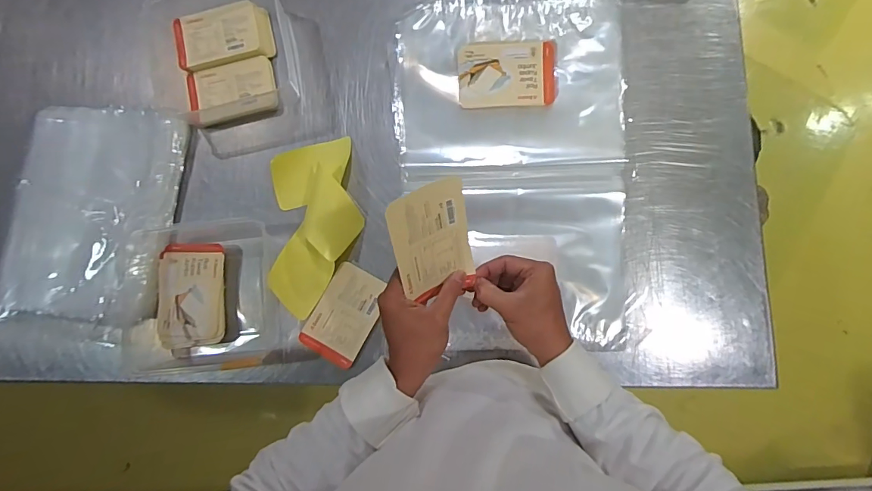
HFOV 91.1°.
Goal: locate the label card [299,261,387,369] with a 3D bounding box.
[{"bbox_3d":[-0.128,0.096,0.601,0.083,0.007,0.130,28,85,6],"label":"label card"}]

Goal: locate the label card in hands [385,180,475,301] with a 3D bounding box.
[{"bbox_3d":[-0.002,-0.001,0.420,0.082,0.121,0.007,-27,37,-23],"label":"label card in hands"}]

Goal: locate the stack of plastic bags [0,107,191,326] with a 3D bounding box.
[{"bbox_3d":[-0.506,-0.054,0.619,0.225,0.047,0.315,5,83,4],"label":"stack of plastic bags"}]

